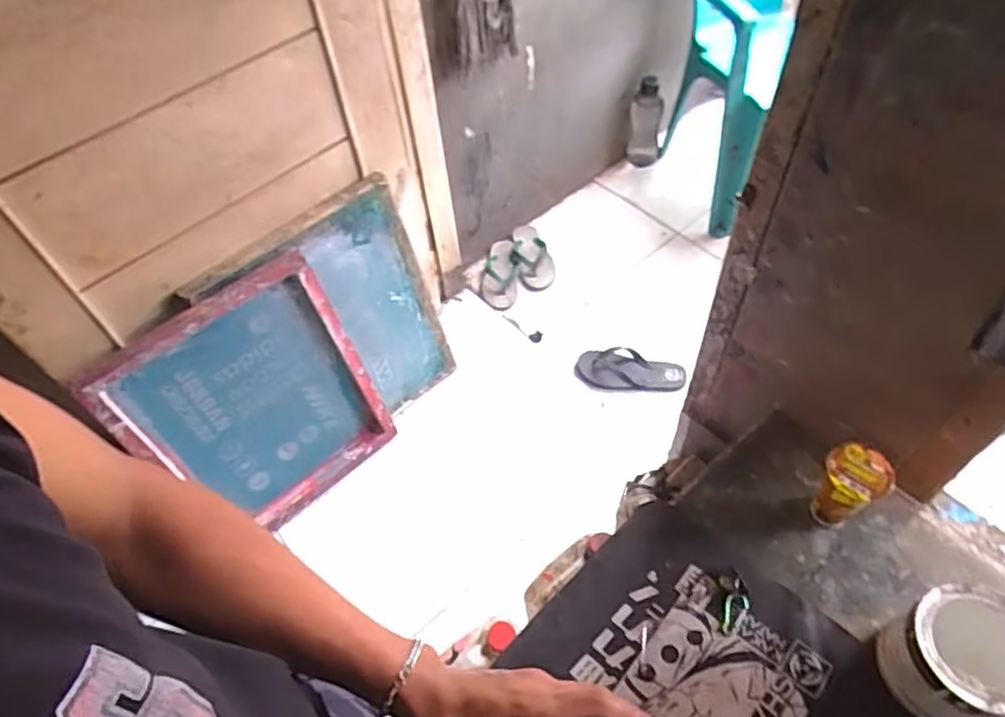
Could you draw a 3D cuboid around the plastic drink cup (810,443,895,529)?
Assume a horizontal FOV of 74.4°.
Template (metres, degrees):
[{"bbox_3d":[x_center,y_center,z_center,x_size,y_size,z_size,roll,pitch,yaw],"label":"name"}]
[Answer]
[{"bbox_3d":[0.399,0.156,0.772,0.062,0.114,0.065,-2,52,3],"label":"plastic drink cup"}]

